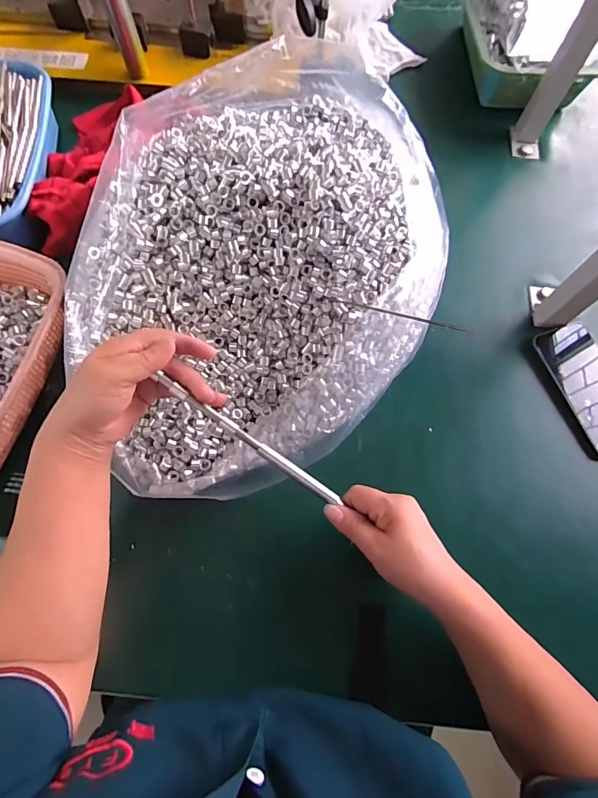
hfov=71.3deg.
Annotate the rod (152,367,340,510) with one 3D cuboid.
[{"bbox_3d":[-0.043,0.039,0.379,0.194,0.007,0.010,36,73,-7],"label":"rod"}]

